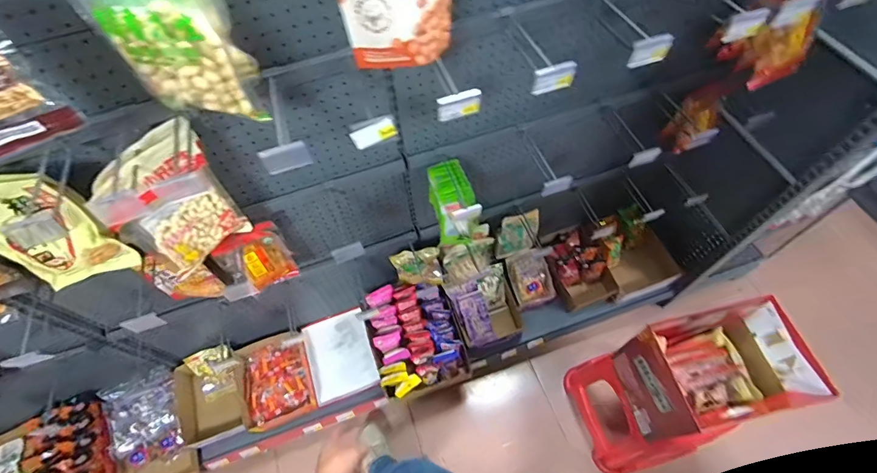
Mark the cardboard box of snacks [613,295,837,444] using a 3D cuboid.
[{"bbox_3d":[0.646,0.329,0.998,0.318,0.243,0.244,-14,60,-5],"label":"cardboard box of snacks"}]

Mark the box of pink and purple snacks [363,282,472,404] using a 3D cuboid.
[{"bbox_3d":[-0.076,0.350,1.440,0.296,0.133,0.363,-16,60,-6],"label":"box of pink and purple snacks"}]

